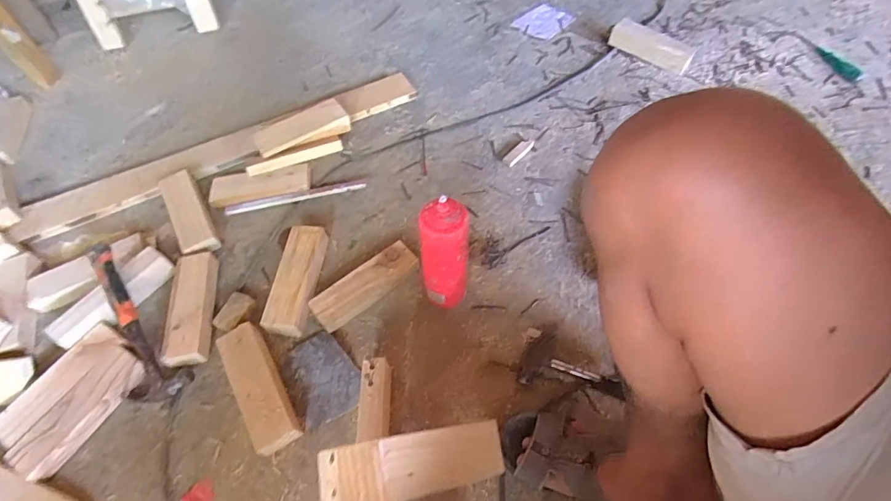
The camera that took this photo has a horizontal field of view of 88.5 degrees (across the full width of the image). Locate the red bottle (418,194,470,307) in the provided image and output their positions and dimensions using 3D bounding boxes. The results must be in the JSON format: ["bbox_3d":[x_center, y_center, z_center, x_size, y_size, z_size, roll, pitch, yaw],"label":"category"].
[{"bbox_3d":[-0.002,0.009,0.679,0.070,0.203,0.058,2,57,3],"label":"red bottle"}]

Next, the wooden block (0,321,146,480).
[{"bbox_3d":[-0.569,0.224,0.702,0.125,0.036,0.201,28,62,18],"label":"wooden block"}]

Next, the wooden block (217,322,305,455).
[{"bbox_3d":[-0.280,0.205,0.691,0.066,0.053,0.187,-29,61,-16],"label":"wooden block"}]

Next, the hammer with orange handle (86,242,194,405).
[{"bbox_3d":[-0.499,0.114,0.725,0.097,0.042,0.279,-29,80,-16],"label":"hammer with orange handle"}]

